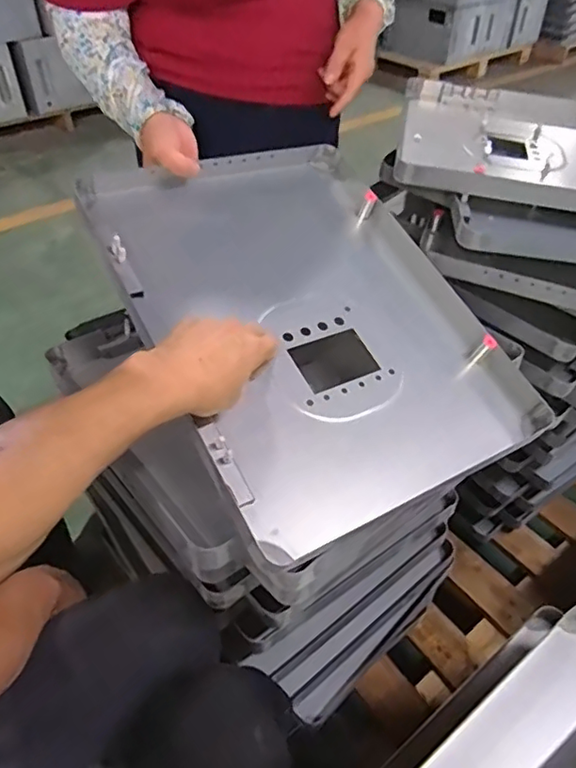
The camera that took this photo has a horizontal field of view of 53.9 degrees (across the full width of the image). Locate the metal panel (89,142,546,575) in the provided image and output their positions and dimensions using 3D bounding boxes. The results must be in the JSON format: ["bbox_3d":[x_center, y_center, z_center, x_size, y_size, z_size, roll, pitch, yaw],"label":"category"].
[{"bbox_3d":[0.034,-0.088,0.616,0.368,0.037,0.464,-19,65,-27],"label":"metal panel"}]

